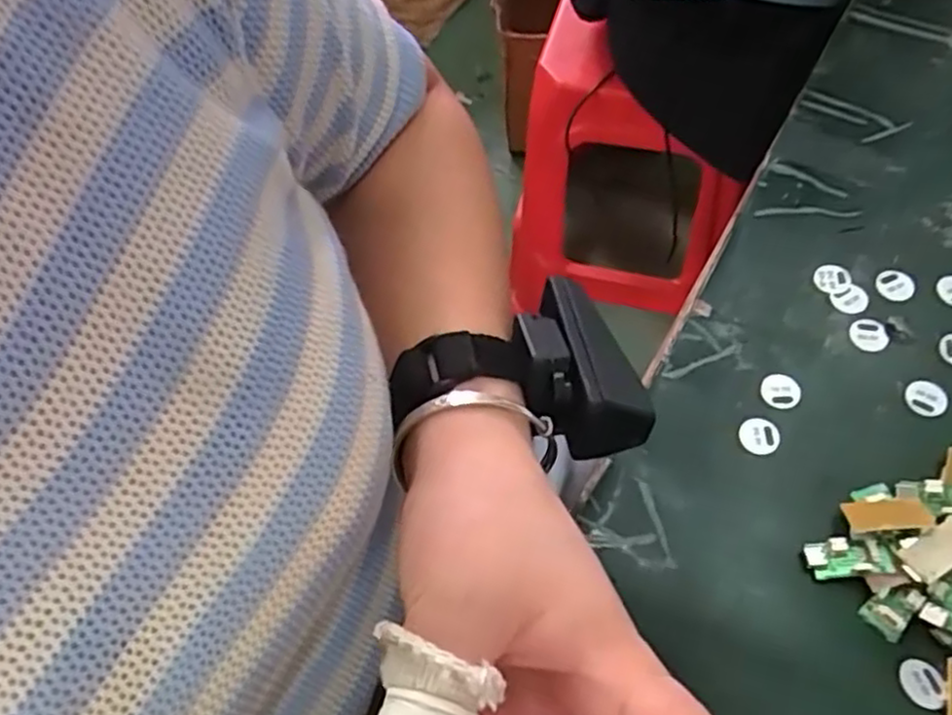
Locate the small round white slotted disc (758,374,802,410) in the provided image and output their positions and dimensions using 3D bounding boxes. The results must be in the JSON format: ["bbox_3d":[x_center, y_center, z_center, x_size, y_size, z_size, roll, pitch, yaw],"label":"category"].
[{"bbox_3d":[0.140,0.015,0.328,0.017,0.004,0.017,-2,61,3],"label":"small round white slotted disc"}]

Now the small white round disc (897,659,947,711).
[{"bbox_3d":[0.164,0.121,0.264,0.015,0.005,0.016,-2,61,3],"label":"small white round disc"}]

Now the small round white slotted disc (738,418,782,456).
[{"bbox_3d":[0.127,0.035,0.318,0.017,0.004,0.017,-2,61,3],"label":"small round white slotted disc"}]

